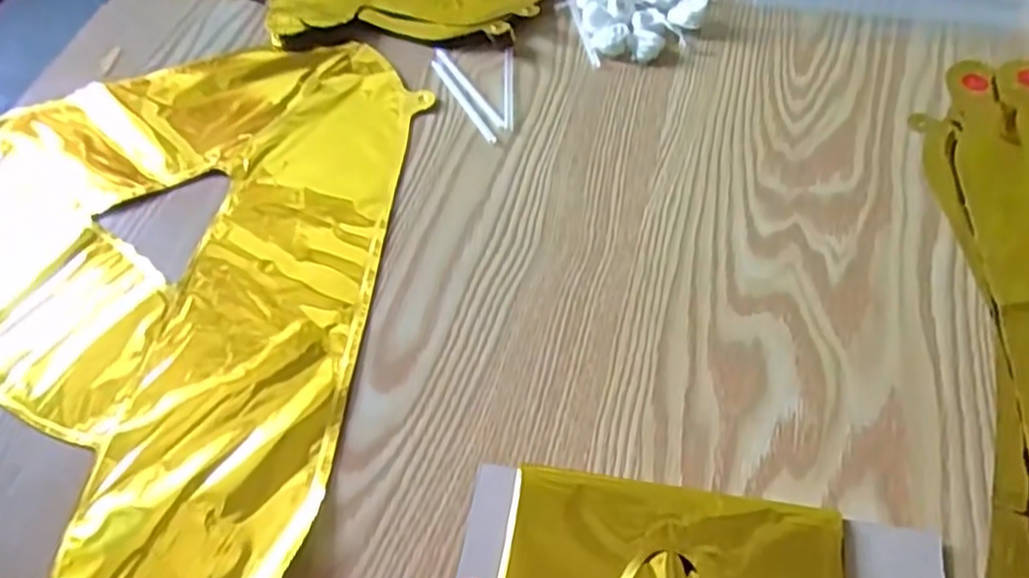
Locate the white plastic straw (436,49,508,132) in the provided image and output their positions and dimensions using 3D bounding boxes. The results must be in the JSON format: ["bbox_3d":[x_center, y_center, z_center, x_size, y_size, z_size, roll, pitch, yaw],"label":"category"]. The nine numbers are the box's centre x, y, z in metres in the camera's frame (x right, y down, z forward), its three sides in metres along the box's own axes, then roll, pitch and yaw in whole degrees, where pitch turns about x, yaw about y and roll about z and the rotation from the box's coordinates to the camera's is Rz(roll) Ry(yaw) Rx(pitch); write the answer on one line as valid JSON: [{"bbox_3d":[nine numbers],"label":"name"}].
[{"bbox_3d":[-0.028,-0.127,0.455,0.006,0.004,0.084,-27,59,-15],"label":"white plastic straw"}]

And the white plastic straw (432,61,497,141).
[{"bbox_3d":[-0.032,-0.118,0.450,0.006,0.004,0.082,-25,59,-14],"label":"white plastic straw"}]

